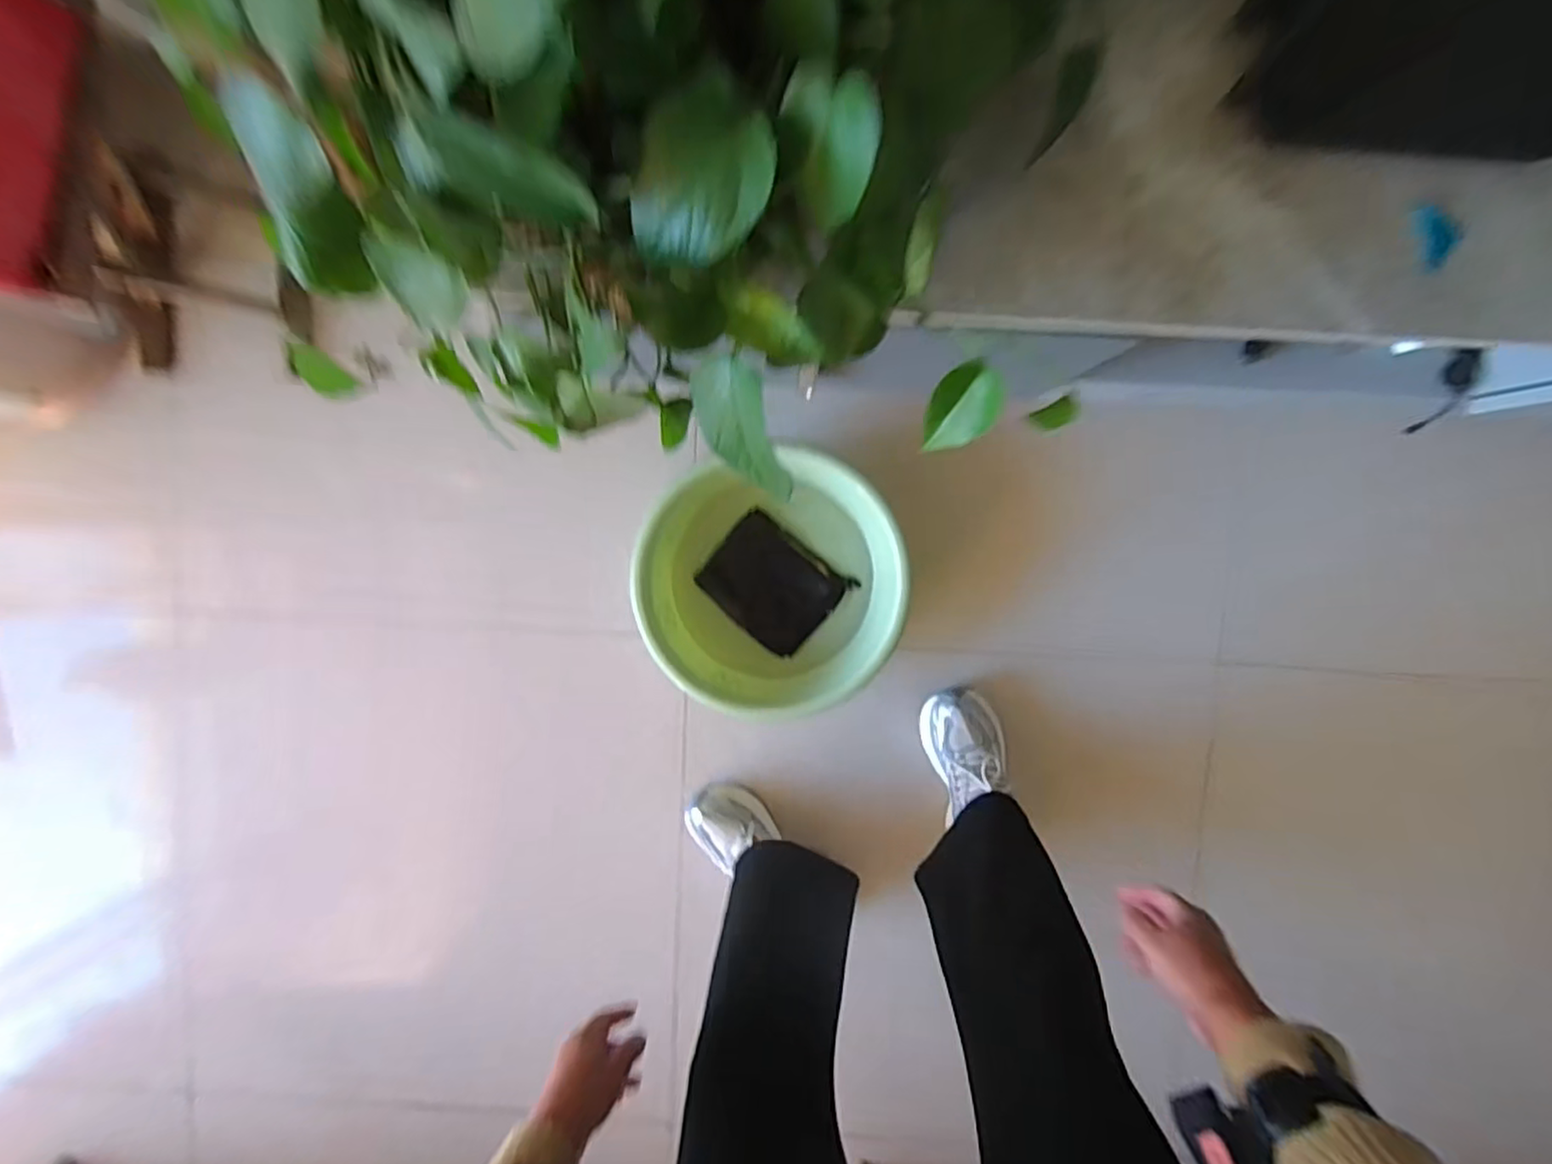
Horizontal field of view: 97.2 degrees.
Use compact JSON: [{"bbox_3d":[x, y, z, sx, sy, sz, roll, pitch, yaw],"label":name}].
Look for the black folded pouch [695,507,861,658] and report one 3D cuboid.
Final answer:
[{"bbox_3d":[-0.006,0.004,1.006,0.186,0.023,0.150,38,93,0],"label":"black folded pouch"}]

